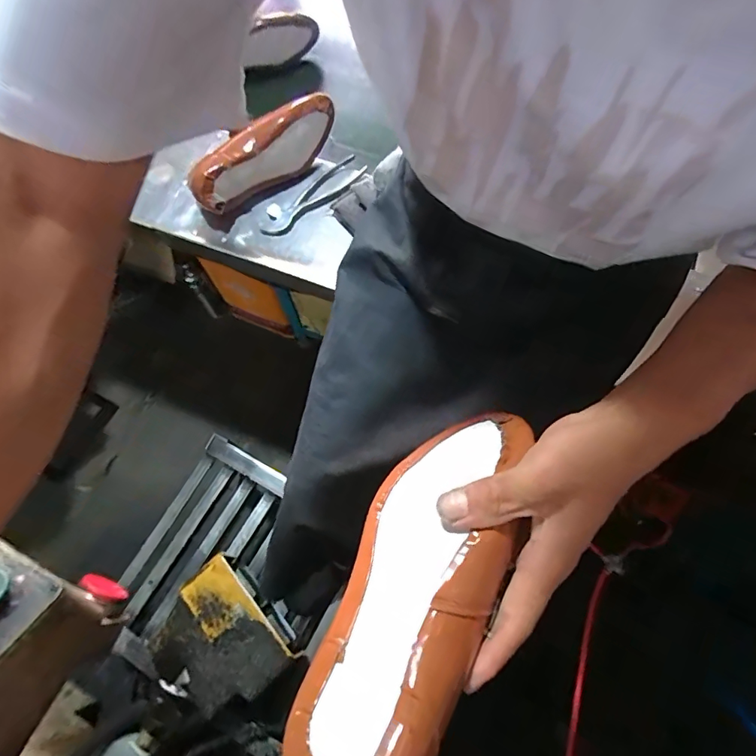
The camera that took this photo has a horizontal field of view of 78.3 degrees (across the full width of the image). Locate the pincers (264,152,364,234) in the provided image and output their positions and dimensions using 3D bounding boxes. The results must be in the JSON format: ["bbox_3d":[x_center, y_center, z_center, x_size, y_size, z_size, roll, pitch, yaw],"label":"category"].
[{"bbox_3d":[-0.096,-0.285,0.733,0.193,0.028,0.065,-42,72,-14],"label":"pincers"}]

